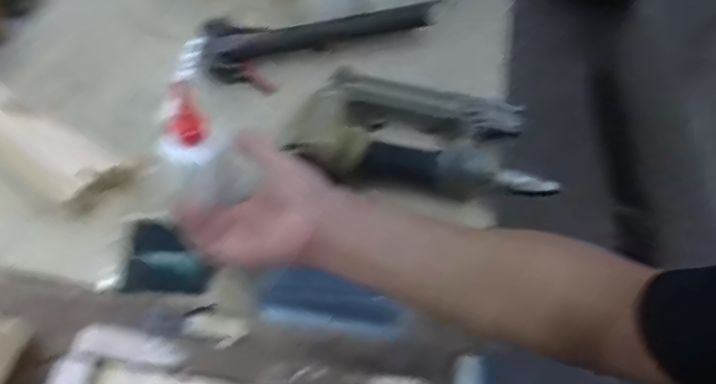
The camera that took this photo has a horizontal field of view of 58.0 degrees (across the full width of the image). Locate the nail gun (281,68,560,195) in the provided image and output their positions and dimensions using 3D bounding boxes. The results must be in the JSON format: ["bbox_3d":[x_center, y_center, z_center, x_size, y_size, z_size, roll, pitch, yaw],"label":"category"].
[{"bbox_3d":[0.071,-0.056,0.670,0.264,0.058,0.151,10,51,3],"label":"nail gun"}]

